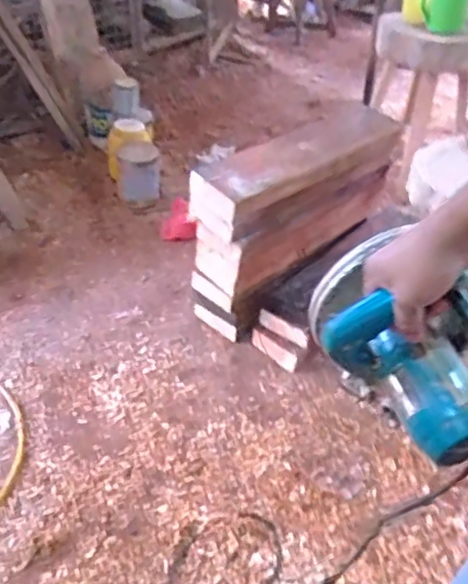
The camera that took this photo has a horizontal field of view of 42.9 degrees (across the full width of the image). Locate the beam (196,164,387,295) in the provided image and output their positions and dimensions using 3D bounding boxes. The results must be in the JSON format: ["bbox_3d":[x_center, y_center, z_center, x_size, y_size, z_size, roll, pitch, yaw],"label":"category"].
[{"bbox_3d":[0.186,-0.223,1.786,0.156,0.190,0.686,33,49,31],"label":"beam"}]

